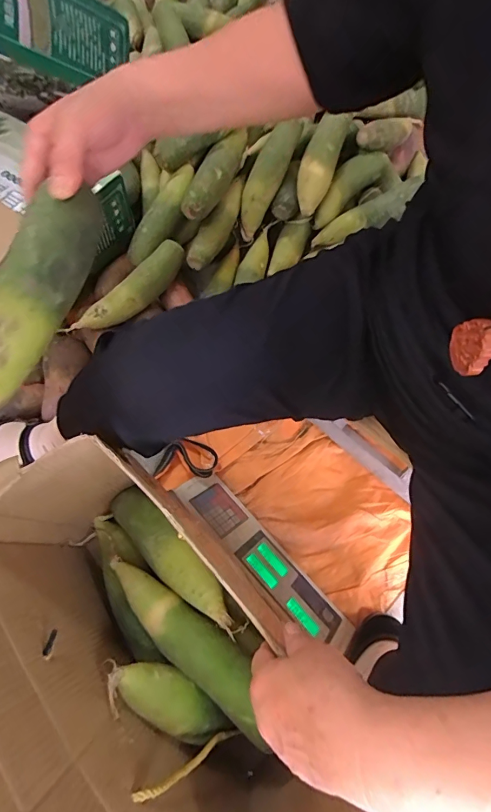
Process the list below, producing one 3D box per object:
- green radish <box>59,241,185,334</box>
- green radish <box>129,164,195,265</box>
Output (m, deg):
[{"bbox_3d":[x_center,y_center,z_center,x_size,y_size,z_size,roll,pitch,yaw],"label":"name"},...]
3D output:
[{"bbox_3d":[-0.201,-0.197,0.729,0.050,0.050,0.239,41,78,13],"label":"green radish"},{"bbox_3d":[-0.149,-0.342,0.756,0.048,0.045,0.191,32,93,11],"label":"green radish"}]

